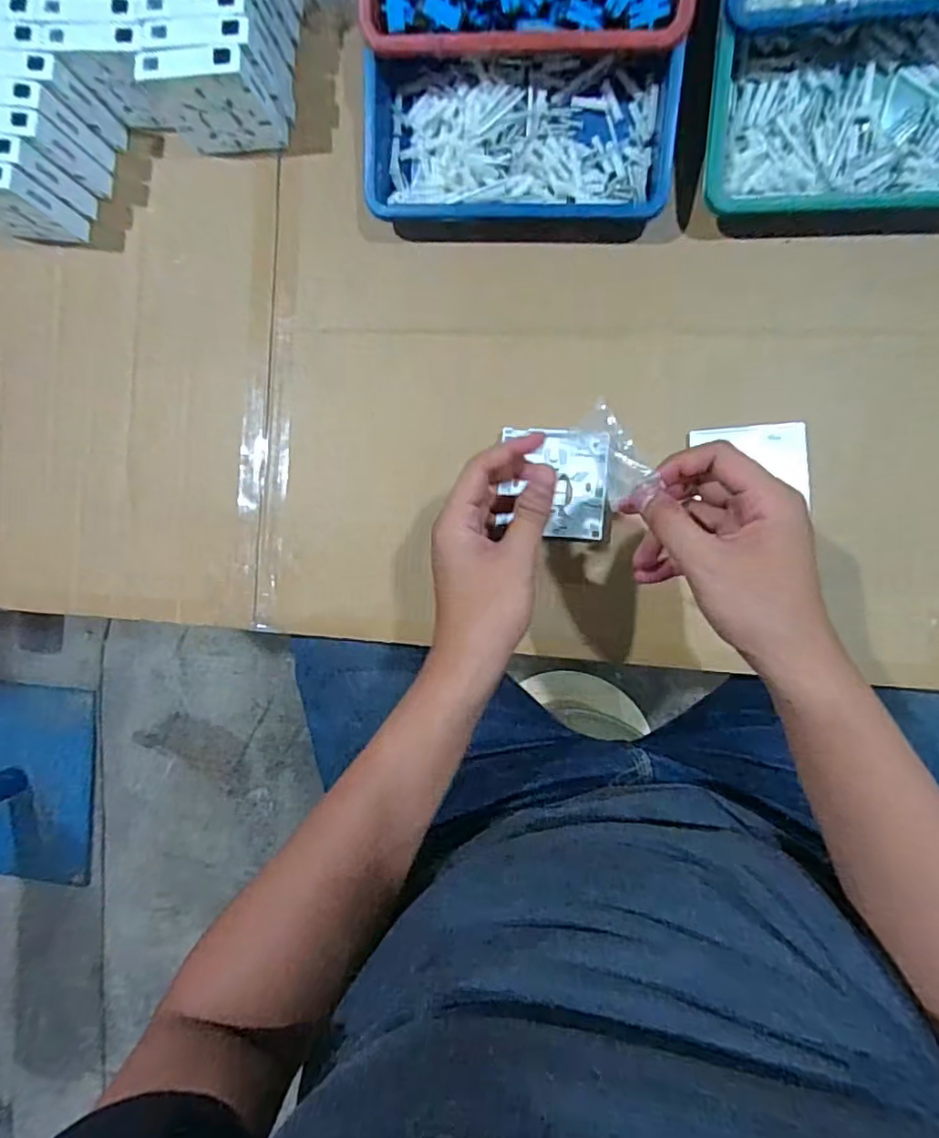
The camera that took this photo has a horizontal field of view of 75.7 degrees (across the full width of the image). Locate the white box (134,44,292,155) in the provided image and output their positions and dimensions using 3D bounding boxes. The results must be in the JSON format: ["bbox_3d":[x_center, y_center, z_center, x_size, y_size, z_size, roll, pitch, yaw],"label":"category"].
[{"bbox_3d":[-0.206,-0.379,0.493,0.088,0.085,0.023,0,91,8],"label":"white box"}]

